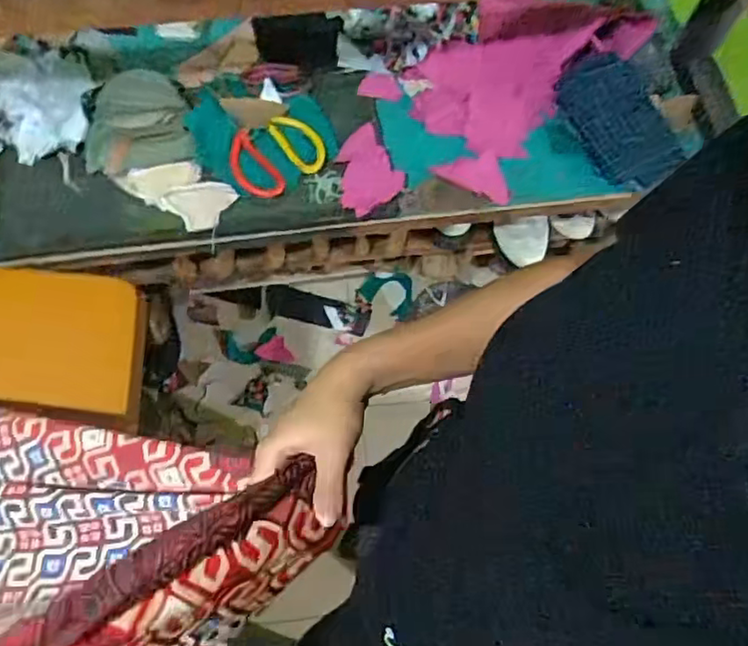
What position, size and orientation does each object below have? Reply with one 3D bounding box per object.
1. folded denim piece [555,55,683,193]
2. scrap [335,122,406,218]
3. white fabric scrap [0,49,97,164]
[{"bbox_3d":[0.353,-0.294,0.935,0.133,0.031,0.221,-15,69,-9],"label":"folded denim piece"},{"bbox_3d":[-0.016,-0.208,0.864,0.102,0.010,0.117,-31,72,-15],"label":"scrap"},{"bbox_3d":[-0.445,-0.294,0.857,0.154,0.039,0.161,1,67,-3],"label":"white fabric scrap"}]

